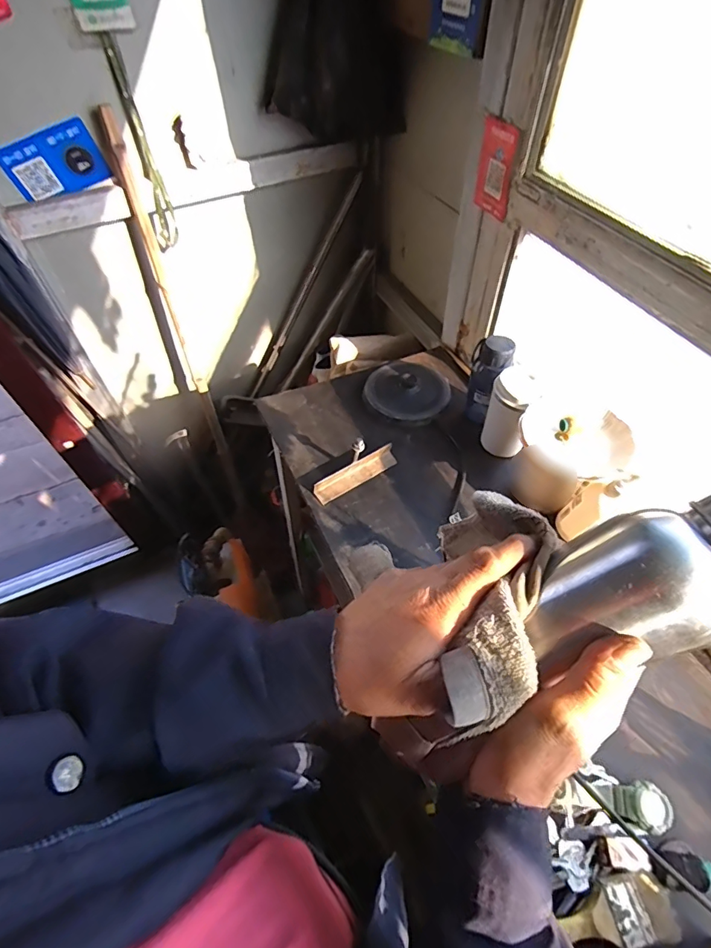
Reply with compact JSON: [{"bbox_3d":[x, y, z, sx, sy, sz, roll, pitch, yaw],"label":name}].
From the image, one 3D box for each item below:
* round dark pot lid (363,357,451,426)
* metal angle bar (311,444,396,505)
[{"bbox_3d":[0.090,-0.149,0.792,0.134,0.022,0.143,-1,53,1],"label":"round dark pot lid"},{"bbox_3d":[0.001,0.000,0.700,0.139,0.025,0.028,-32,59,-20],"label":"metal angle bar"}]

